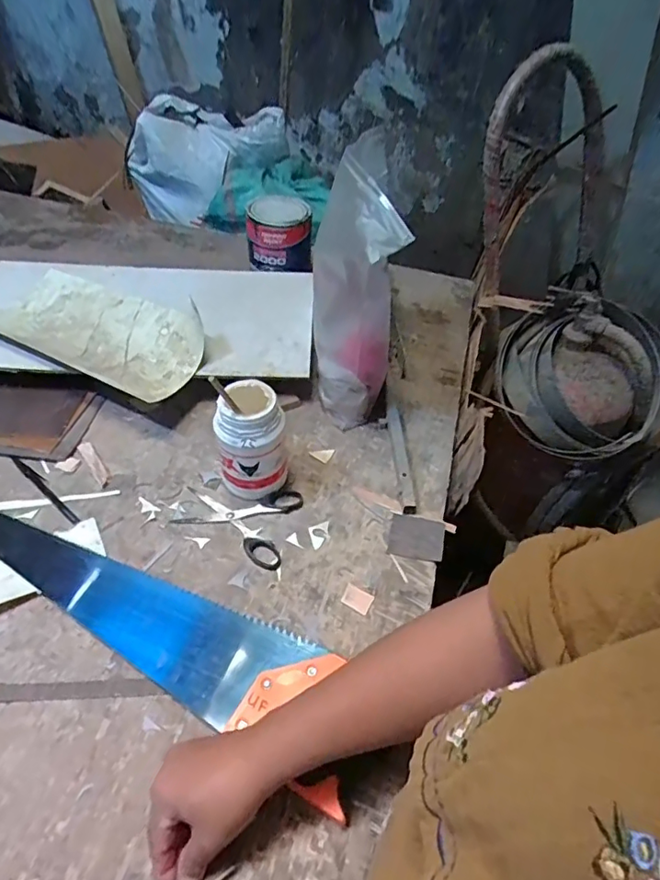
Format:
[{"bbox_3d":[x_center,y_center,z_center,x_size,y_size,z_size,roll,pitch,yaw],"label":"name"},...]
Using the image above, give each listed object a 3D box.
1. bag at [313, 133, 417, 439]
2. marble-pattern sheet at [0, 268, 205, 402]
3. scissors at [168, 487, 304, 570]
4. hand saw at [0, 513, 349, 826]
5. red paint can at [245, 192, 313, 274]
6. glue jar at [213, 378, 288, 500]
[{"bbox_3d":[0.028,-0.166,0.652,0.086,0.297,0.128,-2,49,-6],"label":"bag"},{"bbox_3d":[-0.330,-0.162,0.741,0.321,0.032,0.158,23,52,17],"label":"marble-pattern sheet"},{"bbox_3d":[-0.109,0.087,0.616,0.135,0.008,0.104,14,49,8],"label":"scissors"},{"bbox_3d":[-0.180,0.166,0.531,0.486,0.024,0.105,27,52,19],"label":"hand saw"},{"bbox_3d":[-0.087,-0.349,0.894,0.105,0.107,0.114,-3,49,-4],"label":"red paint can"},{"bbox_3d":[-0.089,0.002,0.603,0.073,0.139,0.067,2,48,-3],"label":"glue jar"}]

